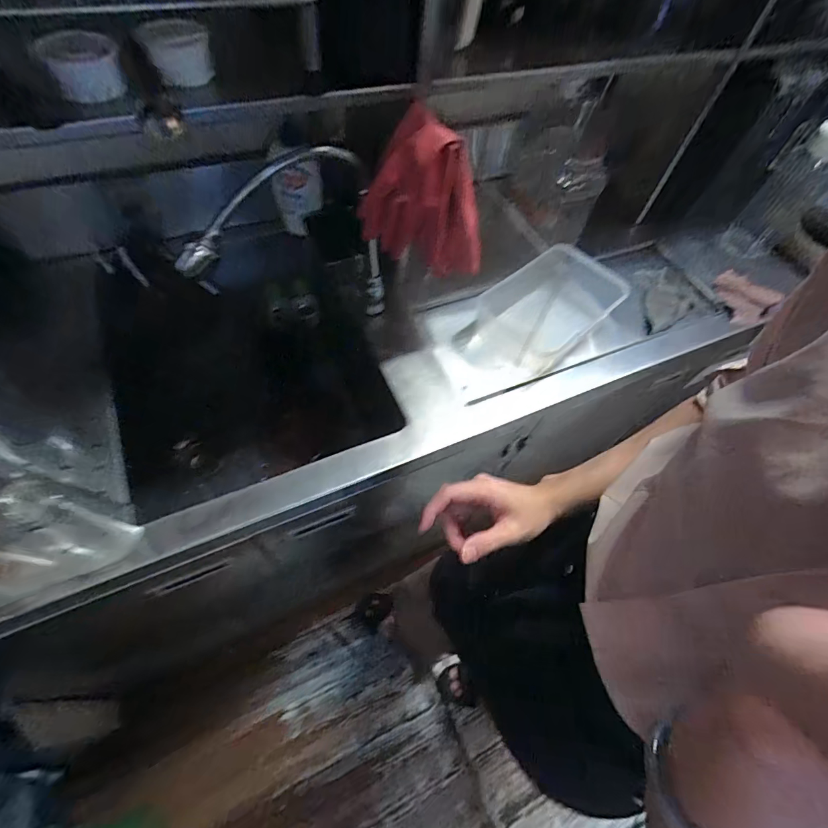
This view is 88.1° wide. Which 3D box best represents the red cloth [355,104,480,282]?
[{"bbox_3d":[0.023,-0.286,0.590,0.141,0.201,0.137,37,62,15],"label":"red cloth"}]

